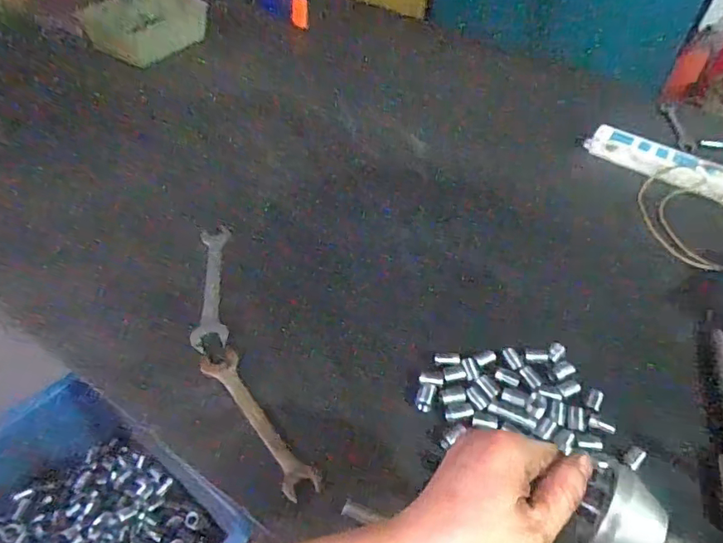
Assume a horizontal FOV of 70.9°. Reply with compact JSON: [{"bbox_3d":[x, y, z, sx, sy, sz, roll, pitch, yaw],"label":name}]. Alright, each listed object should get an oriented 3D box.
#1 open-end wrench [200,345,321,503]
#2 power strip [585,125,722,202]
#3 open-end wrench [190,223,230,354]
[{"bbox_3d":[-0.100,0.137,0.481,0.034,0.008,0.177,-27,55,-26],"label":"open-end wrench"},{"bbox_3d":[0.446,-0.167,0.756,0.205,0.033,0.063,32,53,23],"label":"power strip"},{"bbox_3d":[-0.170,0.014,0.581,0.036,0.014,0.178,-4,48,-8],"label":"open-end wrench"}]

